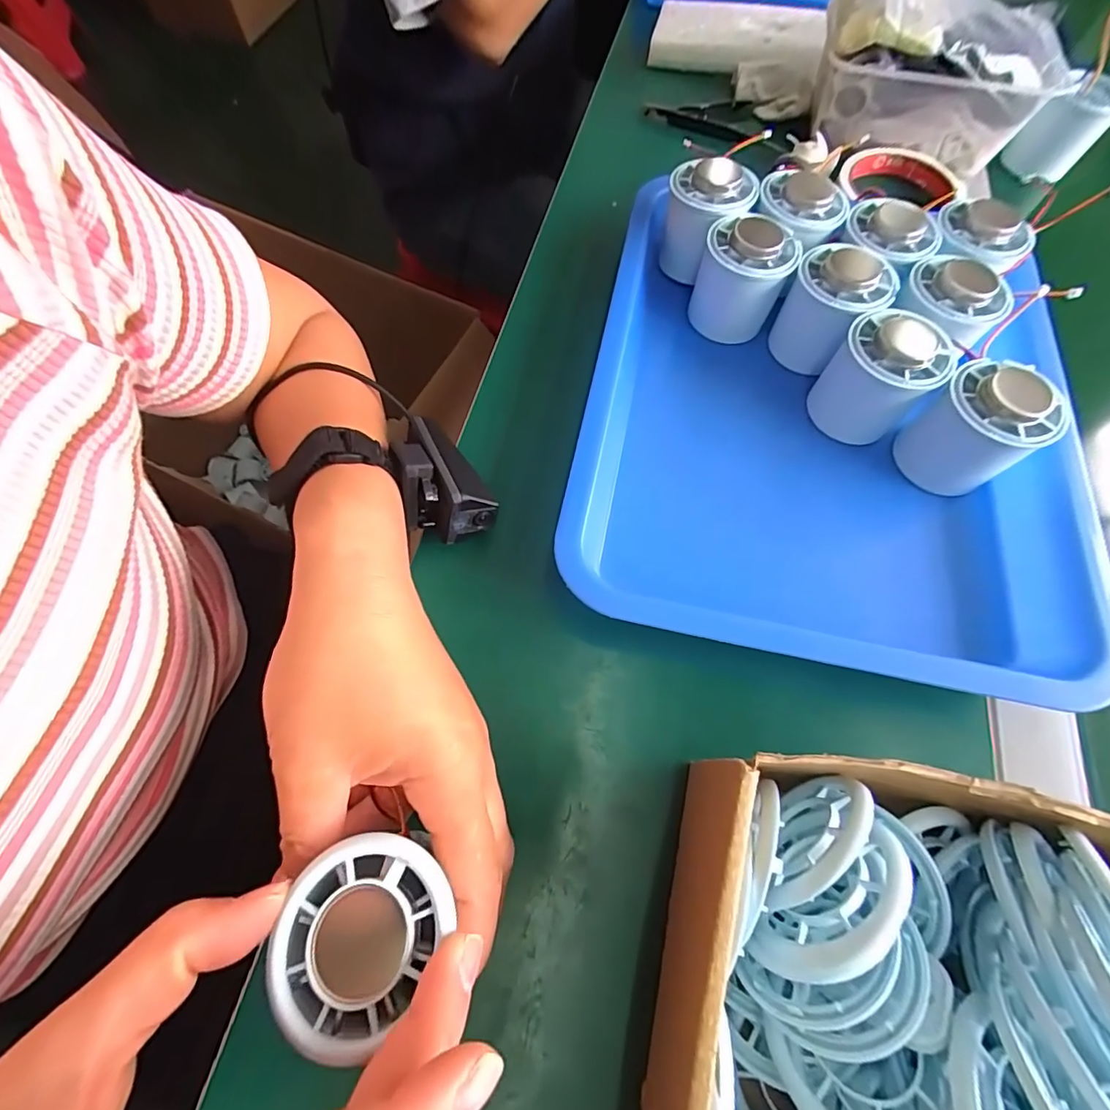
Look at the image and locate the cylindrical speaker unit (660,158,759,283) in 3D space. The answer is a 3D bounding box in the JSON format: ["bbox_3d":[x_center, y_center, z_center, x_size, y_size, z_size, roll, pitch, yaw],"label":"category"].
[{"bbox_3d":[0.099,-0.218,0.335,0.043,0.069,0.051,-23,69,-12],"label":"cylindrical speaker unit"}]

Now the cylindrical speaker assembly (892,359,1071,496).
[{"bbox_3d":[0.220,-0.063,0.267,0.053,0.057,0.055,1,67,-2],"label":"cylindrical speaker assembly"}]

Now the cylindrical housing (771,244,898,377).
[{"bbox_3d":[0.165,-0.149,0.305,0.050,0.059,0.055,1,67,-2],"label":"cylindrical housing"}]

